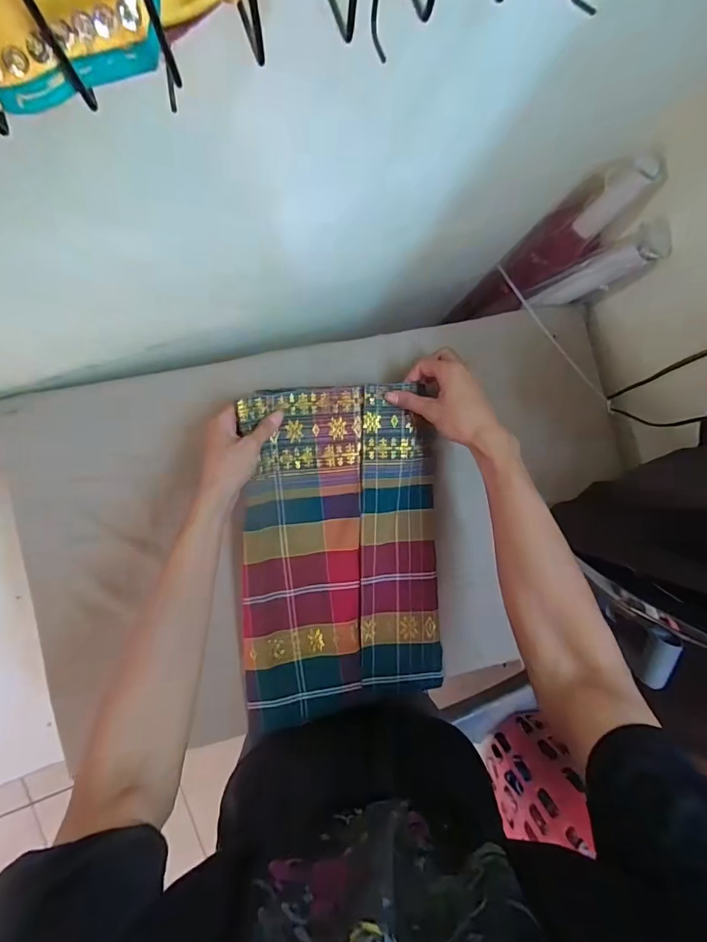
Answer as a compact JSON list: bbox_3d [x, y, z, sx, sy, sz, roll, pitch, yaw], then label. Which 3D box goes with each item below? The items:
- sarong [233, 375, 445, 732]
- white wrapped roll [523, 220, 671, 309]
[{"bbox_3d":[-0.014,0.102,0.561,0.244,0.044,0.406,-2,87,-6],"label":"sarong"},{"bbox_3d":[0.322,-0.258,0.582,0.049,0.175,0.043,-7,87,-35],"label":"white wrapped roll"}]

